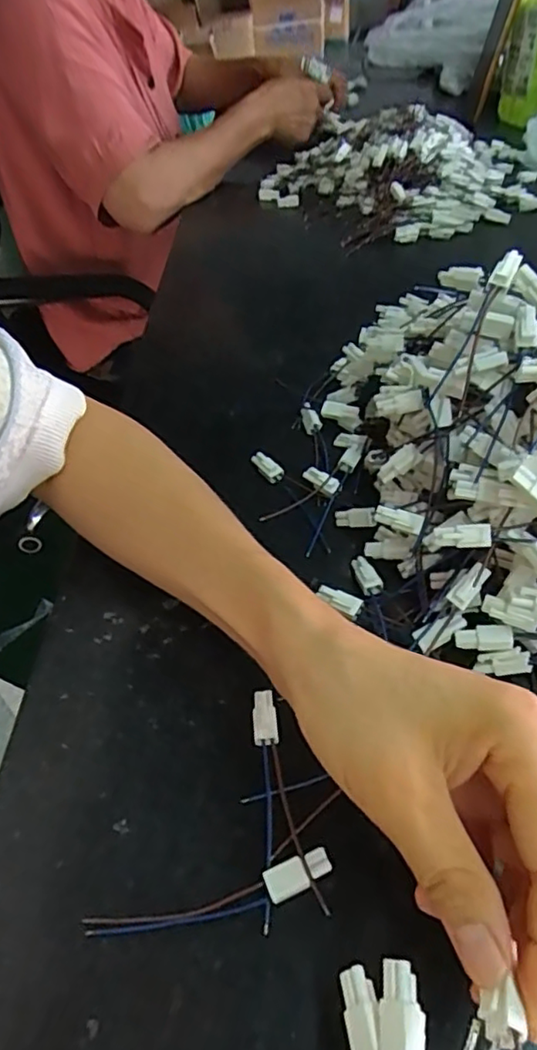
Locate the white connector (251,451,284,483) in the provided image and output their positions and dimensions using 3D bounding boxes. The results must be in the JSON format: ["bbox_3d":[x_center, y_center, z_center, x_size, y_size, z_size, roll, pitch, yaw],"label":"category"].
[{"bbox_3d":[-0.001,-0.037,0.394,0.009,0.010,0.025,-35,53,-24],"label":"white connector"}]

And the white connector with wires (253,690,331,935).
[{"bbox_3d":[0.007,0.111,0.255,0.023,0.011,0.093,-6,46,1],"label":"white connector with wires"}]

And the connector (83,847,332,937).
[{"bbox_3d":[-0.022,0.142,0.230,0.094,0.010,0.012,-12,47,-5],"label":"connector"}]

